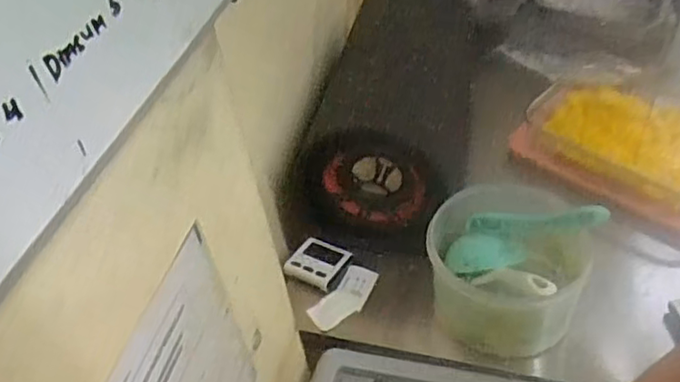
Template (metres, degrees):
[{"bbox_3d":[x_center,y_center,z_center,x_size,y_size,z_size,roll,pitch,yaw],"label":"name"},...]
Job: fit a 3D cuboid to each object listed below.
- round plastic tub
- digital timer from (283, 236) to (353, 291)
[{"bbox_3d":[0.202,0.079,0.747,0.182,0.133,0.177,-4,44,4],"label":"round plastic tub"},{"bbox_3d":[-0.027,0.092,0.847,0.074,0.019,0.074,18,49,24],"label":"digital timer"}]

